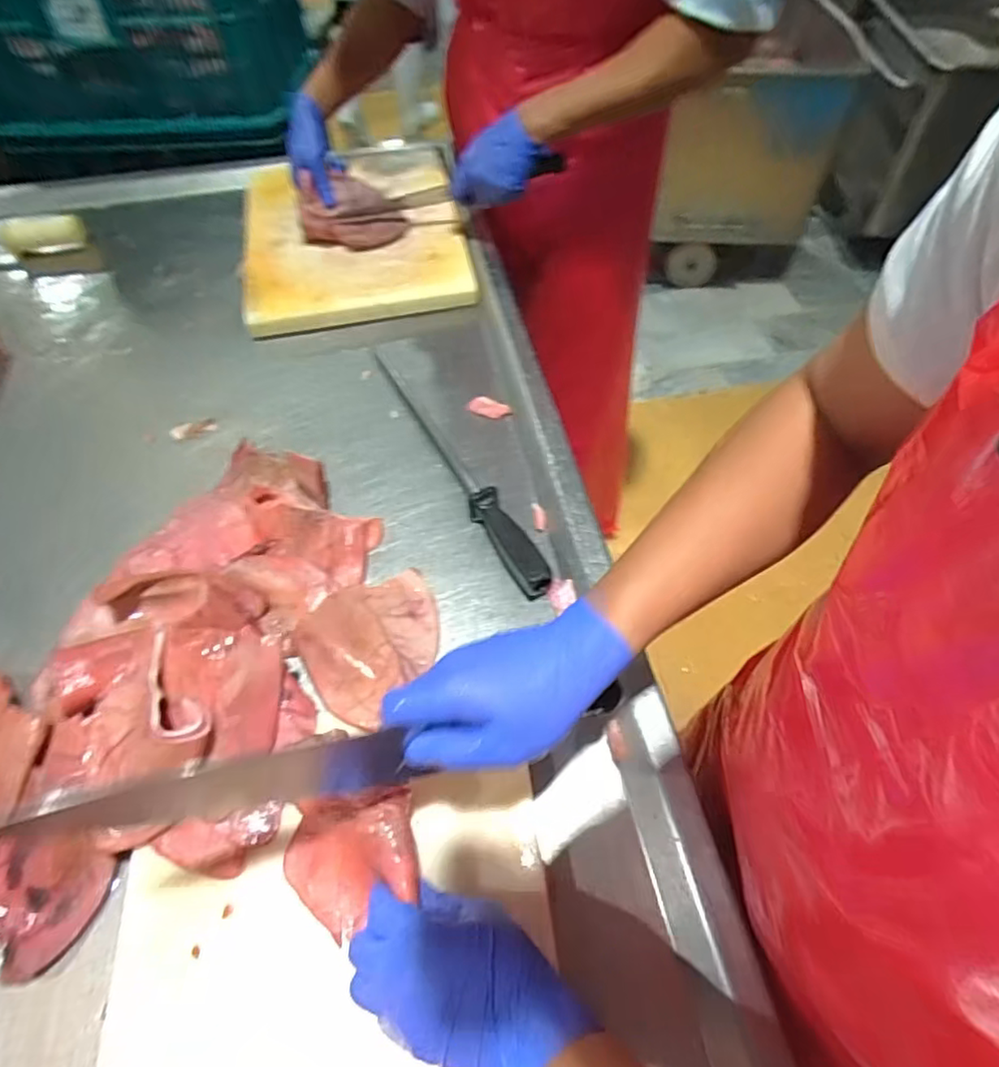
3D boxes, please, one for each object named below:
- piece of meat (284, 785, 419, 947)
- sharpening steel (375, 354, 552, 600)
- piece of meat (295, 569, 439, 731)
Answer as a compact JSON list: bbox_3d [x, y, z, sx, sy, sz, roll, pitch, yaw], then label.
[{"bbox_3d":[-0.105,0.227,0.429,0.097,0.062,0.080,0,55,0],"label":"piece of meat"},{"bbox_3d":[-0.055,-0.087,0.668,0.026,0.041,0.385,-25,58,-14],"label":"sharpening steel"},{"bbox_3d":[-0.107,0.096,0.552,0.128,0.029,0.122,-32,60,-18],"label":"piece of meat"}]

